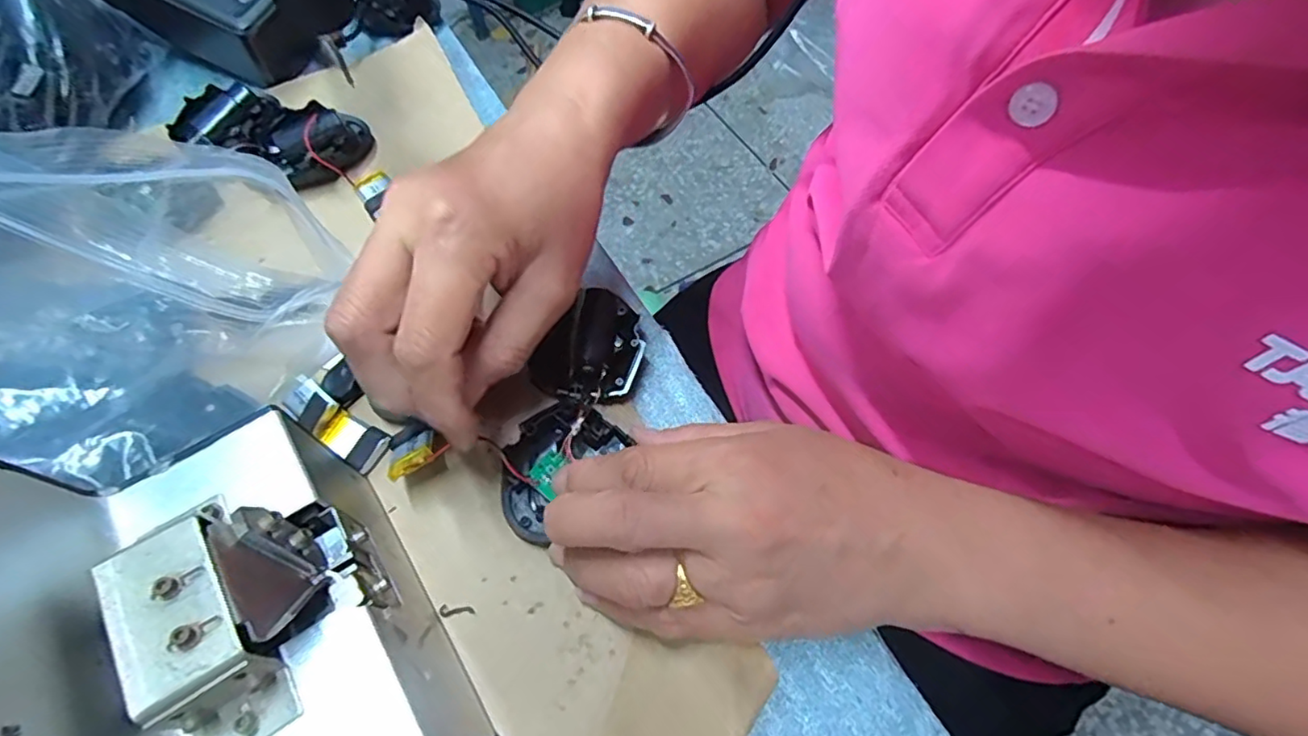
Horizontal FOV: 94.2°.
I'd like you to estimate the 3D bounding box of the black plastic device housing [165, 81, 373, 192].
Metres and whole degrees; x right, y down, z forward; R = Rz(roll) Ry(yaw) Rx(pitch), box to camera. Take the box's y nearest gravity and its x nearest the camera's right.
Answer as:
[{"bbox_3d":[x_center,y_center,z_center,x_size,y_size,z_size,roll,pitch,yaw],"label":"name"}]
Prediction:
[{"bbox_3d":[-0.228,-0.144,0.359,0.108,0.025,0.056,22,65,12],"label":"black plastic device housing"}]

